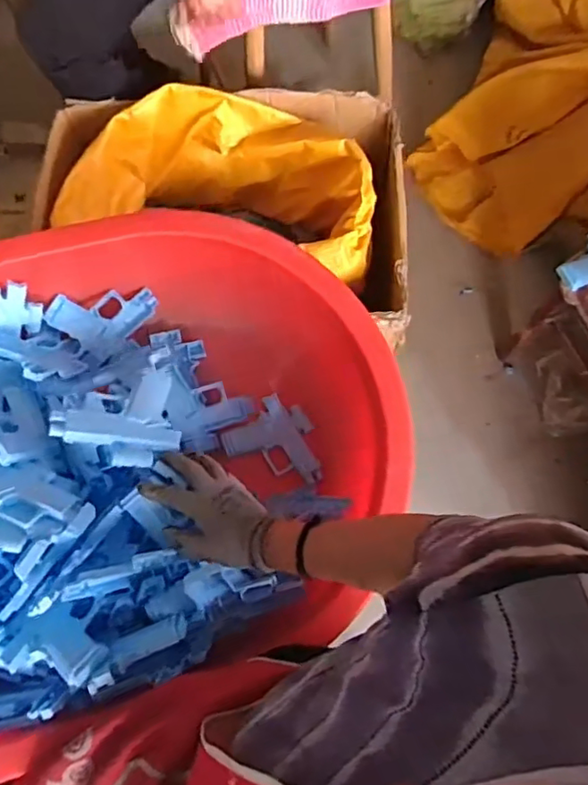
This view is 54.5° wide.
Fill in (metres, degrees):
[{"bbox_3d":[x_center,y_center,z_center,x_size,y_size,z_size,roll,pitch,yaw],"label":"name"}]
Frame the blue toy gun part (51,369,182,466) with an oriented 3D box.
[{"bbox_3d":[-0.212,0.029,0.680,0.138,0.031,0.125,3,48,-26],"label":"blue toy gun part"}]

